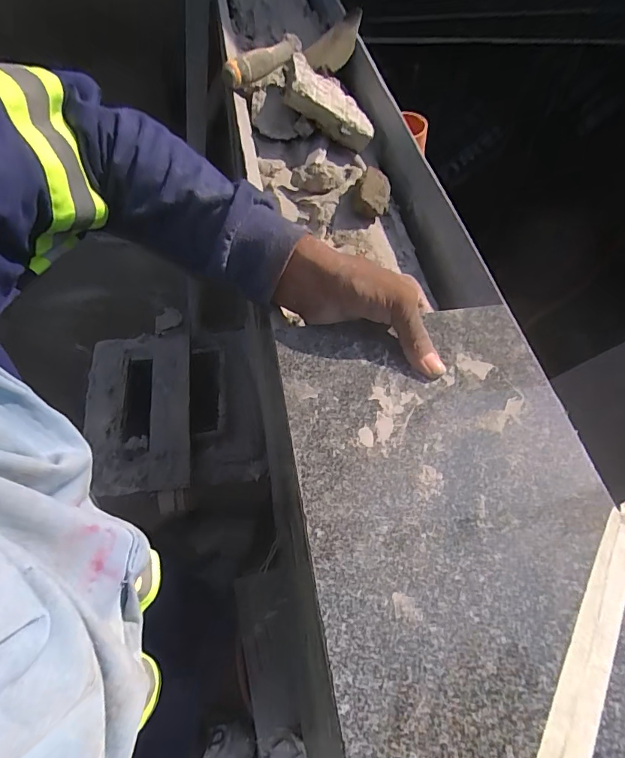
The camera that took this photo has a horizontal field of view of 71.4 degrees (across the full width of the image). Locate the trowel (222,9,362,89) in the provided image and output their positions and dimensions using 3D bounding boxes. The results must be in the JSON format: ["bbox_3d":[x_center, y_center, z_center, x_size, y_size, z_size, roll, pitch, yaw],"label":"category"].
[{"bbox_3d":[-0.003,-0.463,0.619,0.086,0.044,0.312,28,57,18],"label":"trowel"}]

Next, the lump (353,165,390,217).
[{"bbox_3d":[0.071,-0.218,0.503,0.037,0.033,0.073,10,53,5],"label":"lump"}]

